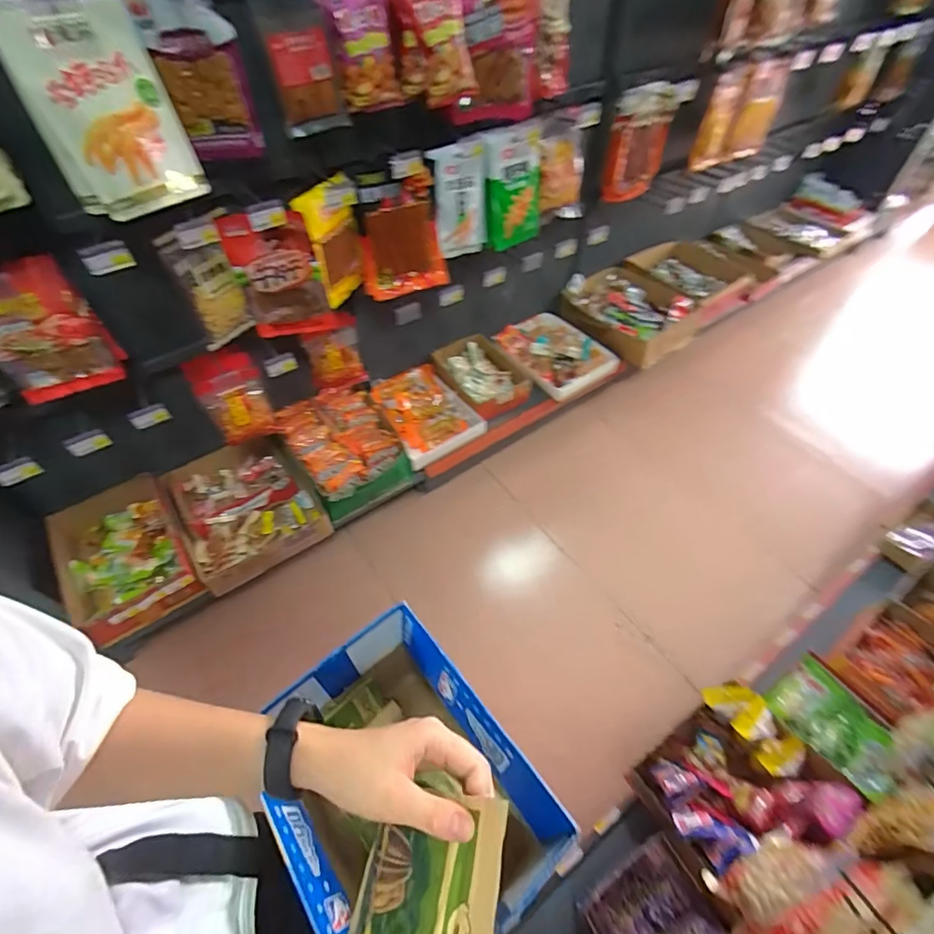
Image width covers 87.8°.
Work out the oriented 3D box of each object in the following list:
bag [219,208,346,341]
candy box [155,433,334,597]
[{"bbox_3d":[-0.388,-0.398,1.026,0.184,0.266,0.055,-7,52,-6],"label":"bag"},{"bbox_3d":[-0.603,0.094,1.307,0.326,0.085,0.409,-32,58,-23],"label":"candy box"}]

